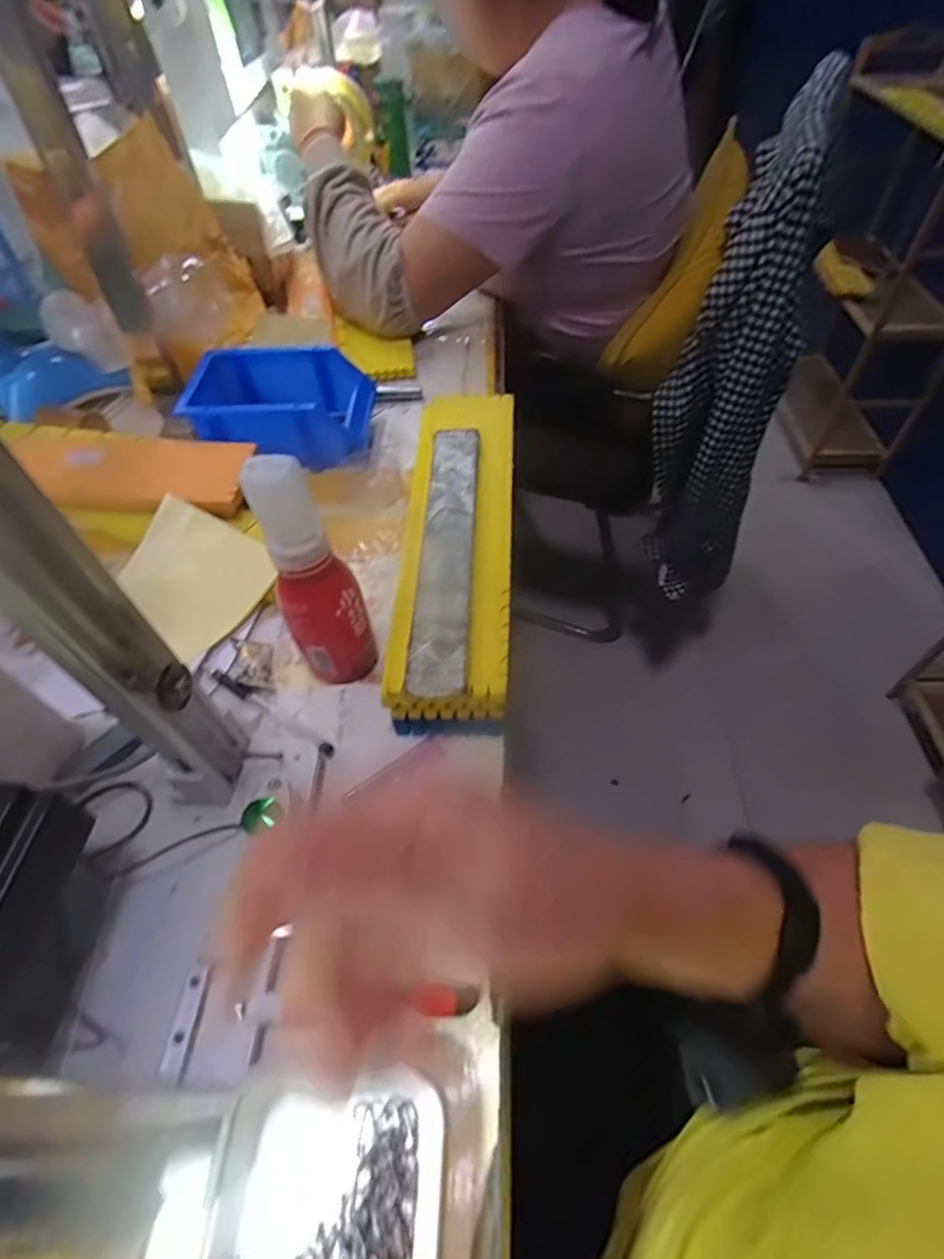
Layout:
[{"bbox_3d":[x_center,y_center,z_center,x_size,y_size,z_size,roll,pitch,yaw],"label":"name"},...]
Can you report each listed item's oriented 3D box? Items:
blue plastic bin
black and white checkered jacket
[{"bbox_3d":[-0.199,-0.238,0.624,0.179,0.064,0.118,-2,53,1],"label":"blue plastic bin"},{"bbox_3d":[0.426,-0.403,0.918,0.183,0.611,0.415,22,57,18],"label":"black and white checkered jacket"}]

